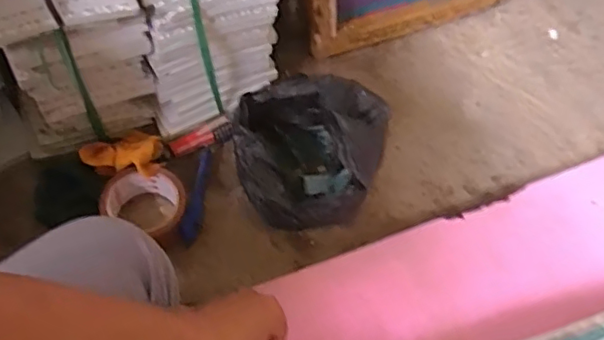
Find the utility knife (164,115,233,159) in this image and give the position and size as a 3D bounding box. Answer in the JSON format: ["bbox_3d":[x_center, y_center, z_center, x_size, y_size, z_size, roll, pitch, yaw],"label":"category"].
[{"bbox_3d":[-0.138,-0.041,0.787,0.098,0.019,0.029,-28,62,-19],"label":"utility knife"}]

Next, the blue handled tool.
[{"bbox_3d":[-0.134,0.030,0.761,0.020,0.030,0.137,8,56,2],"label":"blue handled tool"}]

